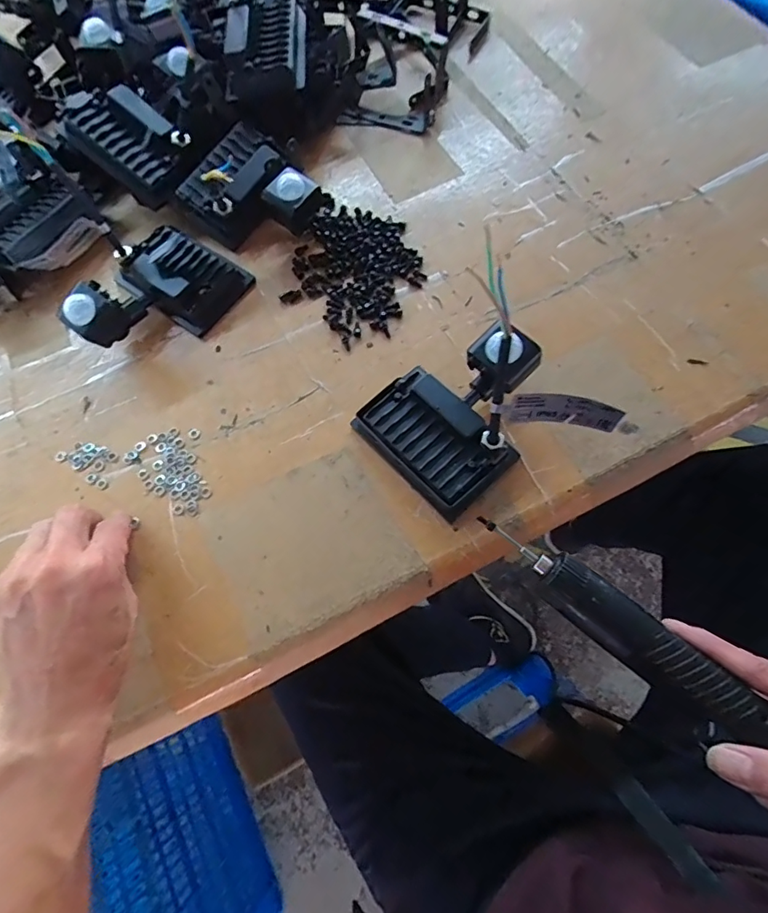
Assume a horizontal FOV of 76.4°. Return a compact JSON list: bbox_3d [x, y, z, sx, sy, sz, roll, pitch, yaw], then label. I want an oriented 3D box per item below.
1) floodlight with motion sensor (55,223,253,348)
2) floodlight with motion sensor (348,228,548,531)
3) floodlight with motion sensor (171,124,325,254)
[{"bbox_3d":[-0.195,-0.142,0.403,0.098,0.060,0.131,37,75,15],"label":"floodlight with motion sensor"},{"bbox_3d":[0.055,-0.040,0.346,0.128,0.067,0.109,-43,73,-12],"label":"floodlight with motion sensor"},{"bbox_3d":[-0.113,-0.234,0.431,0.124,0.051,0.098,36,75,14],"label":"floodlight with motion sensor"}]

